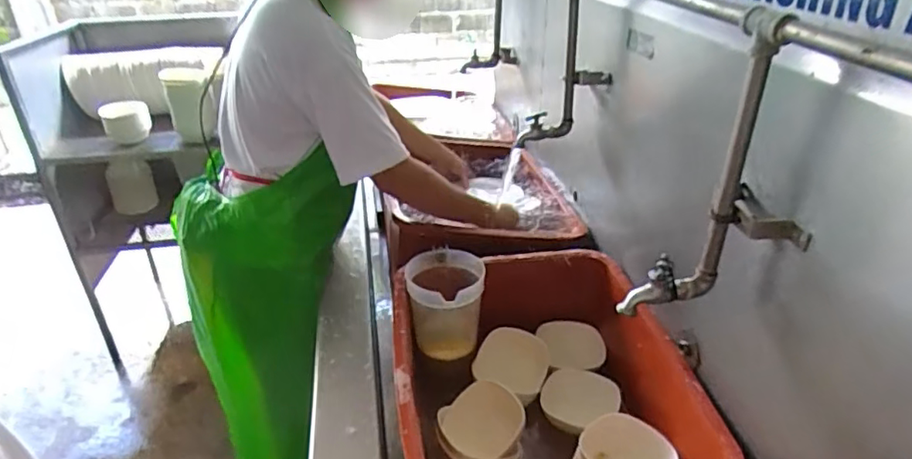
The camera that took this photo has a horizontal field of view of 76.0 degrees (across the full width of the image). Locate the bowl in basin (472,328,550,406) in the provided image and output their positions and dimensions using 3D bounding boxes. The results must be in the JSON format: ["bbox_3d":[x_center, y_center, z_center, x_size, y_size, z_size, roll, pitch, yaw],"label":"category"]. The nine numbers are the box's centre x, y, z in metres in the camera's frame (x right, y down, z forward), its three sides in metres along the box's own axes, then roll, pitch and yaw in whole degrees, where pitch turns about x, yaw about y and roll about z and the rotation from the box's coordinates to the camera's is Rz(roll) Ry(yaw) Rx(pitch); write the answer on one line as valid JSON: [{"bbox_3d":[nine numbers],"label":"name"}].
[{"bbox_3d":[0.108,0.262,1.131,0.133,0.060,0.133,-2,69,5],"label":"bowl in basin"}]

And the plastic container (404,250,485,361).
[{"bbox_3d":[-0.020,0.145,1.129,0.143,0.177,0.171,-1,29,0],"label":"plastic container"}]

